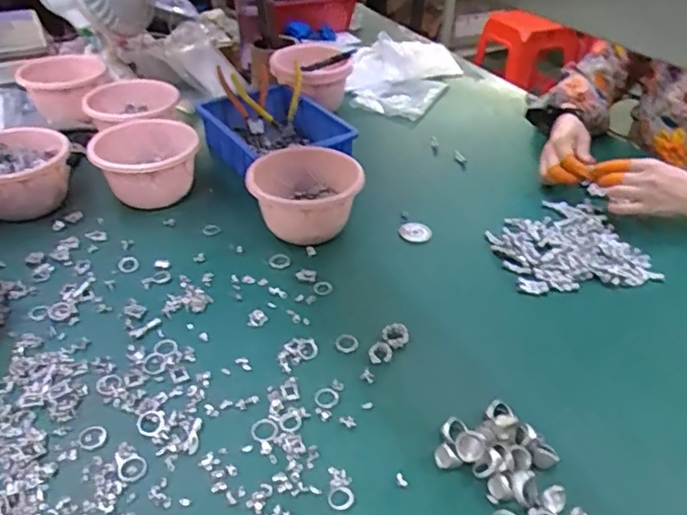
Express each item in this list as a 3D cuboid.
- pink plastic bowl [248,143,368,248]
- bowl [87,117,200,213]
[{"bbox_3d":[-0.051,-0.076,0.792,0.147,0.096,0.113,-2,39,-4],"label":"pink plastic bowl"},{"bbox_3d":[-0.285,-0.129,0.852,0.135,0.097,0.148,1,39,-1],"label":"bowl"}]

